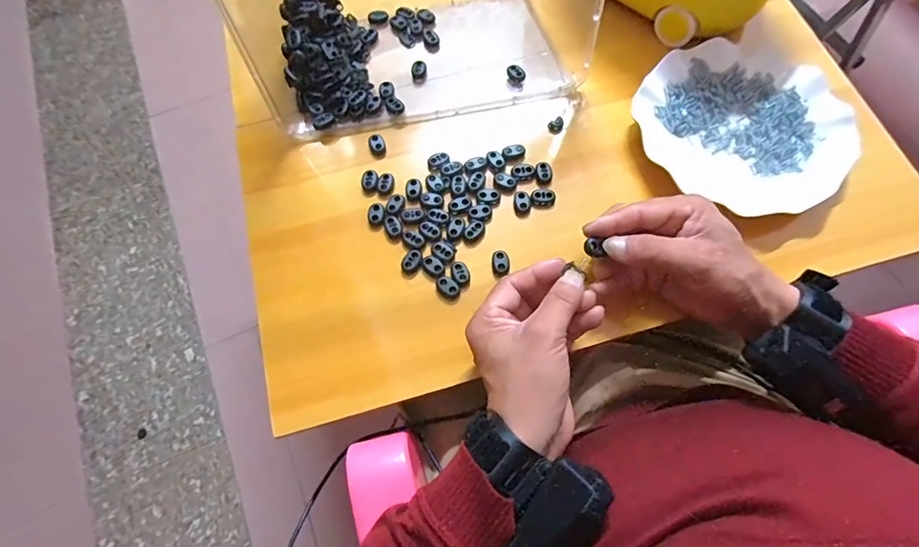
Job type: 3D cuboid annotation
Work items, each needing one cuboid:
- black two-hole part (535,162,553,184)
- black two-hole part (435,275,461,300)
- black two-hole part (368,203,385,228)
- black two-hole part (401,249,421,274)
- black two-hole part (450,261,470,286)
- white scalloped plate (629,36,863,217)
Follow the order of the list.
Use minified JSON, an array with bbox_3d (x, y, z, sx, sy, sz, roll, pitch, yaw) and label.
[{"bbox_3d":[0.078,-0.093,0.417,0.015,0.004,0.022,-6,69,-1],"label":"black two-hole part"},{"bbox_3d":[-0.010,0.013,0.384,0.016,0.011,0.022,-41,74,-13],"label":"black two-hole part"},{"bbox_3d":[-0.074,-0.053,0.409,0.015,0.005,0.022,-1,69,1],"label":"black two-hole part"},{"bbox_3d":[-0.041,-0.010,0.391,0.015,0.004,0.021,40,75,15],"label":"black two-hole part"},{"bbox_3d":[0.000,0.000,0.388,0.015,0.008,0.021,-25,71,-8],"label":"black two-hole part"},{"bbox_3d":[0.261,-0.140,0.425,0.184,0.028,0.156,29,73,12],"label":"white scalloped plate"}]

